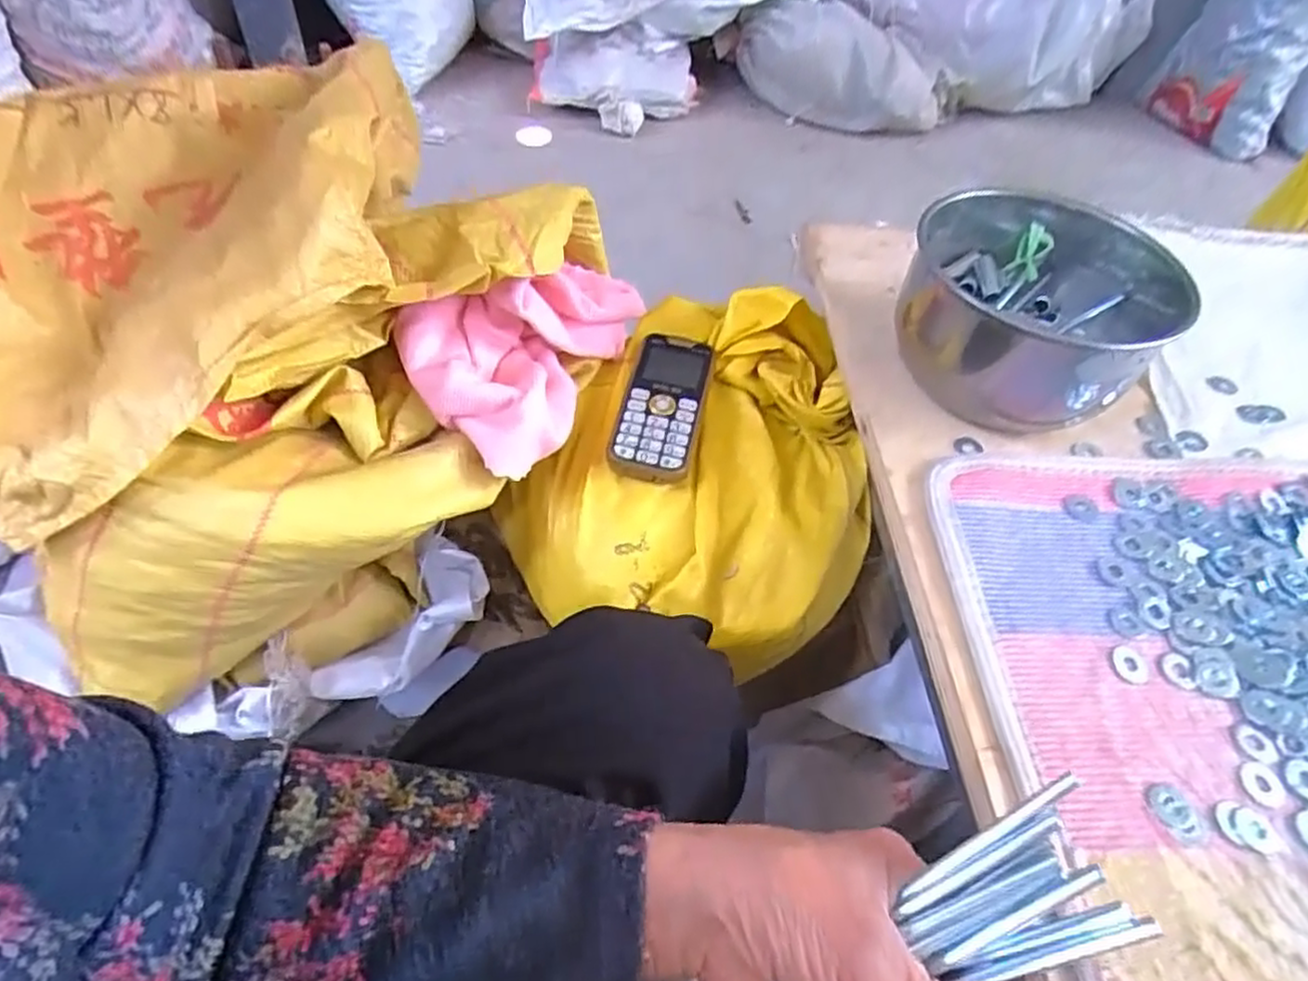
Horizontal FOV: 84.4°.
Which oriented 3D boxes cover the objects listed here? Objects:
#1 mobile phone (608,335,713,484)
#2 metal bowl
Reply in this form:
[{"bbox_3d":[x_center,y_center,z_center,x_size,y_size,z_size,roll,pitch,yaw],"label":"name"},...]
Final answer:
[{"bbox_3d":[0.006,-0.064,0.521,0.059,0.013,0.125,11,58,3],"label":"mobile phone"},{"bbox_3d":[0.238,-0.114,0.469,0.148,0.096,0.140,2,51,-3],"label":"metal bowl"}]

